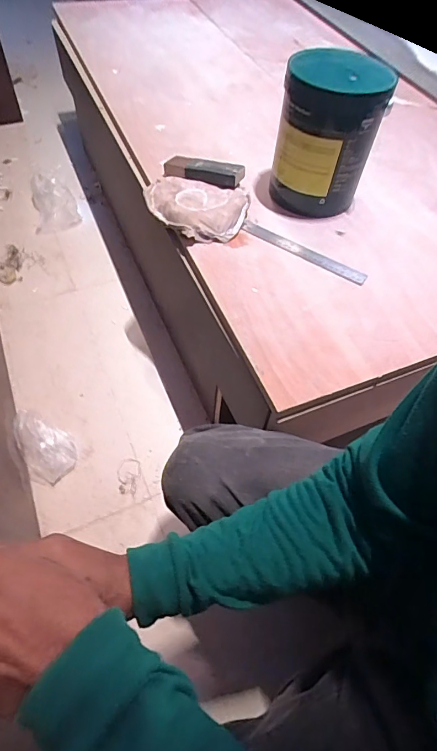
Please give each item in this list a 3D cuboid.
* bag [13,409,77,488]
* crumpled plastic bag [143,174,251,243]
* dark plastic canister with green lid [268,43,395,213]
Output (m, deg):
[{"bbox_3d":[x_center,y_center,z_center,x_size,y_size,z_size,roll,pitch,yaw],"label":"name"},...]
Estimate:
[{"bbox_3d":[-0.343,0.139,0.812,0.094,0.061,0.145,-23,60,-18],"label":"bag"},{"bbox_3d":[-0.045,-0.312,0.740,0.192,0.031,0.166,13,56,5],"label":"crumpled plastic bag"},{"bbox_3d":[0.175,-0.385,0.671,0.158,0.245,0.150,18,57,9],"label":"dark plastic canister with green lid"}]

